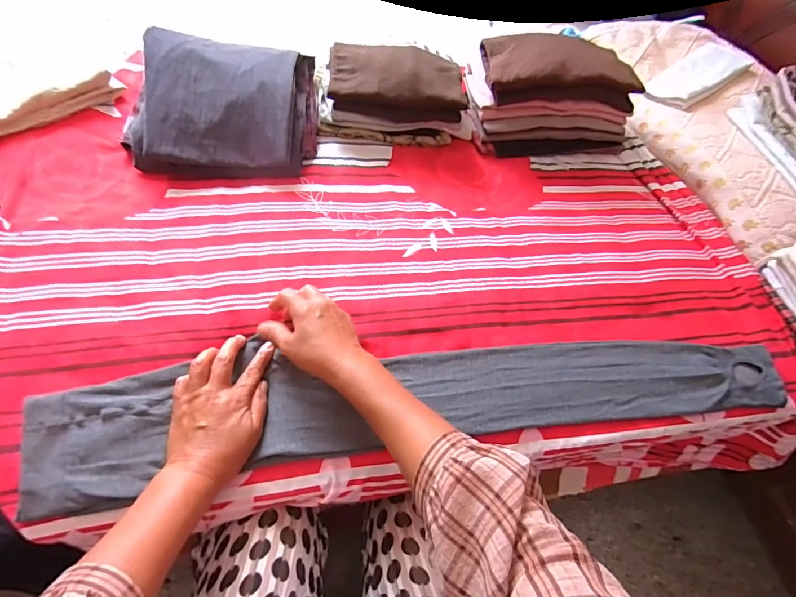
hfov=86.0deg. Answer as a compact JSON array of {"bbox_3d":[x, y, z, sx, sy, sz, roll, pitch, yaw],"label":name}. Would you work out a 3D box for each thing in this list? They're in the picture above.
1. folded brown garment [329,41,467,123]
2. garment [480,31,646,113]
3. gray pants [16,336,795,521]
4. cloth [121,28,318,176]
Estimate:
[{"bbox_3d":[-0.001,-0.380,0.748,0.229,0.056,0.121,2,62,-3],"label":"folded brown garment"},{"bbox_3d":[0.295,-0.418,0.768,0.271,0.058,0.148,3,62,-2],"label":"garment"},{"bbox_3d":[0.065,0.121,0.512,0.871,0.028,0.127,-3,63,-11],"label":"gray pants"},{"bbox_3d":[-0.273,-0.310,0.668,0.269,0.082,0.235,-1,63,-4],"label":"cloth"}]

